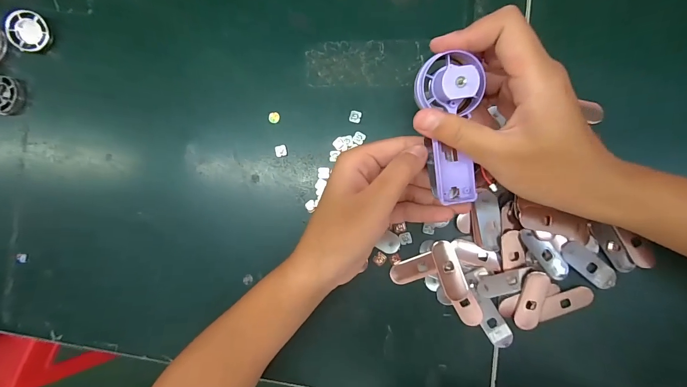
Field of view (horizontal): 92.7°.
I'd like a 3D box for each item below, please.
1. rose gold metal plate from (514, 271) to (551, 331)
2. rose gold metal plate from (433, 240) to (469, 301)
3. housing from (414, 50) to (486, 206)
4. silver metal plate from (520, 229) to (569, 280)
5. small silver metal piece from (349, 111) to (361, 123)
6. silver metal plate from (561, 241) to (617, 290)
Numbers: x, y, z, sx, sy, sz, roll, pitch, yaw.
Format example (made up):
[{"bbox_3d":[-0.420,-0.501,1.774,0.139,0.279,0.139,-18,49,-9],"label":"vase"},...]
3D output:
[{"bbox_3d":[0.154,0.088,0.267,0.018,0.004,0.048,15,95,15],"label":"rose gold metal plate"},{"bbox_3d":[0.090,0.065,0.276,0.019,0.004,0.050,-20,82,21],"label":"rose gold metal plate"},{"bbox_3d":[0.067,-0.037,0.201,0.038,0.015,0.090,-8,113,8],"label":"housing"},{"bbox_3d":[0.162,0.048,0.261,0.017,0.005,0.049,-39,88,-3],"label":"silver metal plate"},{"bbox_3d":[0.010,-0.069,0.294,0.010,0.004,0.011,14,91,9],"label":"small silver metal piece"},{"bbox_3d":[0.198,0.057,0.262,0.048,0.006,0.020,41,95,7],"label":"silver metal plate"}]

